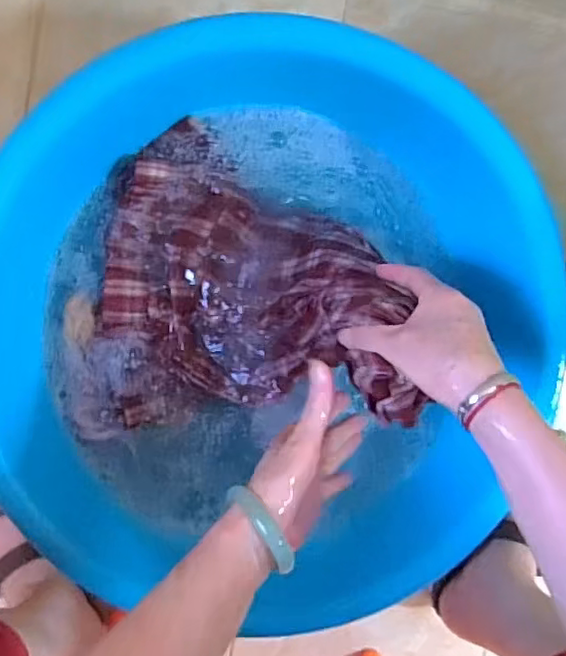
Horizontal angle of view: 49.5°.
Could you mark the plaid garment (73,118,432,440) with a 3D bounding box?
[{"bbox_3d":[-0.039,-0.022,0.494,0.241,0.200,0.274,10,93,-8],"label":"plaid garment"}]

